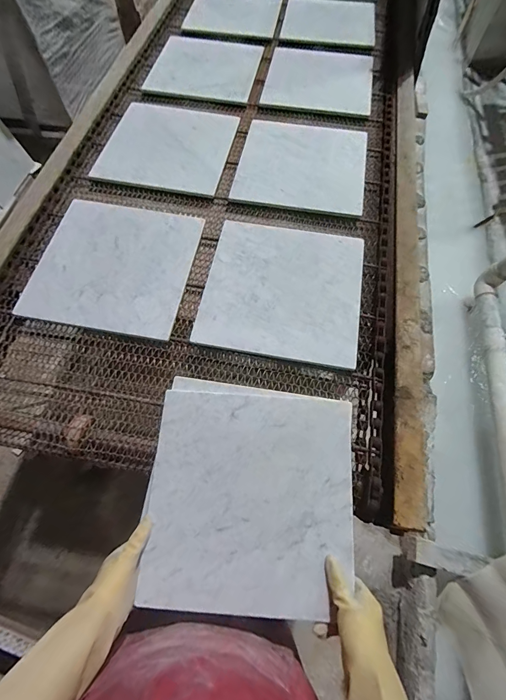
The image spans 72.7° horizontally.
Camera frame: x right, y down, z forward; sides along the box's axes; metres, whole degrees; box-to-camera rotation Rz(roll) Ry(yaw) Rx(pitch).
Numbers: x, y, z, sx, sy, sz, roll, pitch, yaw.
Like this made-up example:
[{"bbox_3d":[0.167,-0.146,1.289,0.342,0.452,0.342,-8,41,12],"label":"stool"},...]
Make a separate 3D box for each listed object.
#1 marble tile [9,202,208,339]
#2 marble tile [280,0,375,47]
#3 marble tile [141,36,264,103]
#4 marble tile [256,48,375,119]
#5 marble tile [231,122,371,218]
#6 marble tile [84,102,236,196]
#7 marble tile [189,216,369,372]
[{"bbox_3d":[-0.281,-0.177,0.705,0.302,0.020,0.299,10,66,4],"label":"marble tile"},{"bbox_3d":[0.262,-1.121,1.171,0.300,0.017,0.261,10,66,4],"label":"marble tile"},{"bbox_3d":[-0.139,-0.829,1.005,0.296,0.016,0.295,12,66,5],"label":"marble tile"},{"bbox_3d":[0.193,-0.779,0.991,0.295,0.013,0.298,11,66,5],"label":"marble tile"},{"bbox_3d":[0.123,-0.463,0.841,0.297,0.012,0.315,10,66,4],"label":"marble tile"},{"bbox_3d":[-0.213,-0.510,0.857,0.299,0.012,0.291,11,66,5],"label":"marble tile"},{"bbox_3d":[0.059,-0.125,0.680,0.295,0.018,0.302,11,66,4],"label":"marble tile"}]

